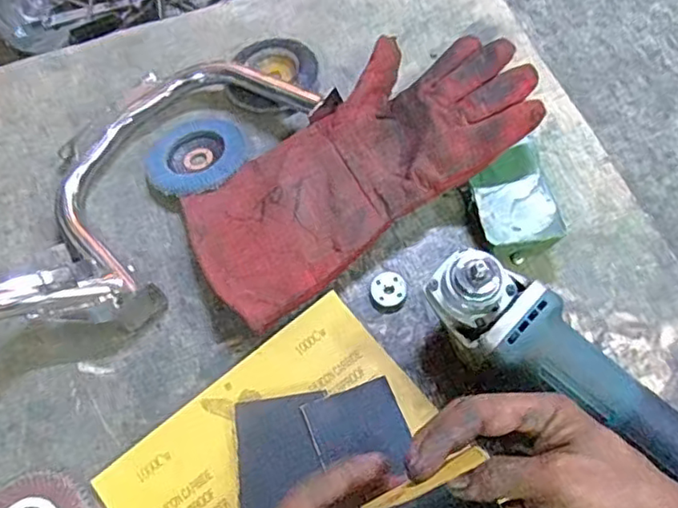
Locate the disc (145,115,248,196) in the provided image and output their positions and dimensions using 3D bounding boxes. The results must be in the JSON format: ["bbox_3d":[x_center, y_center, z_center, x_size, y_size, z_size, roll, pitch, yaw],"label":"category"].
[{"bbox_3d":[-0.133,-0.091,0.573,0.091,0.014,0.088,-2,62,3],"label":"disc"}]

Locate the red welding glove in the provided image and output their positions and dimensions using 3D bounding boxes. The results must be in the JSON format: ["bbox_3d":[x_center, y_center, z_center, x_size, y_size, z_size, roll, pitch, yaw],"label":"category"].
[{"bbox_3d":[0.022,-0.077,0.520,0.311,0.072,0.140,-32,64,-12],"label":"red welding glove"}]

